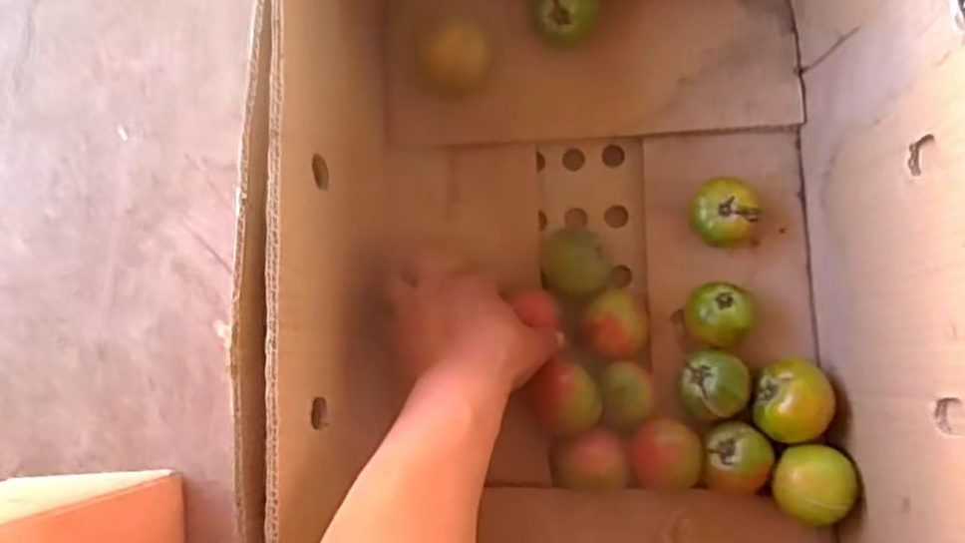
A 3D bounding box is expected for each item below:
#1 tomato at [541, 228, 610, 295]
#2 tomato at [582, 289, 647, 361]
[{"bbox_3d":[0.071,-0.010,0.564,0.051,0.040,0.055,1,81,2],"label":"tomato"},{"bbox_3d":[0.098,0.041,0.561,0.050,0.038,0.053,0,81,1],"label":"tomato"}]

